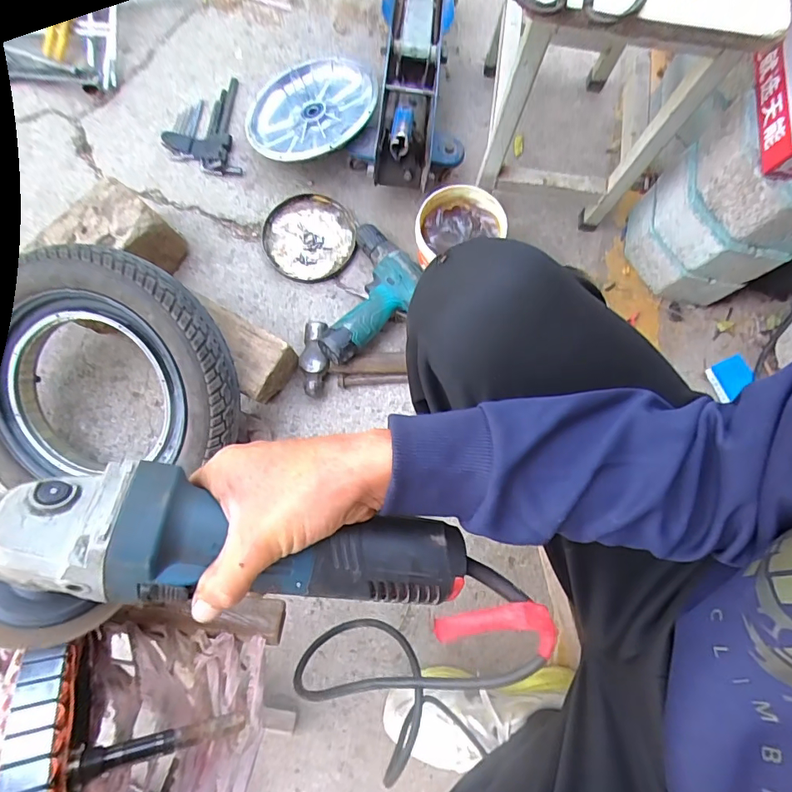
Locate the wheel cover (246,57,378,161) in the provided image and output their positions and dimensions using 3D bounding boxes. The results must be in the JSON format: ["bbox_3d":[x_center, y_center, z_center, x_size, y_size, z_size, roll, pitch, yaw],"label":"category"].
[{"bbox_3d":[-0.133,-0.450,0.732,0.199,0.024,0.210,41,85,20],"label":"wheel cover"}]

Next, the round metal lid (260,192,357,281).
[{"bbox_3d":[-0.140,-0.253,0.743,0.141,0.019,0.139,0,79,0],"label":"round metal lid"}]

